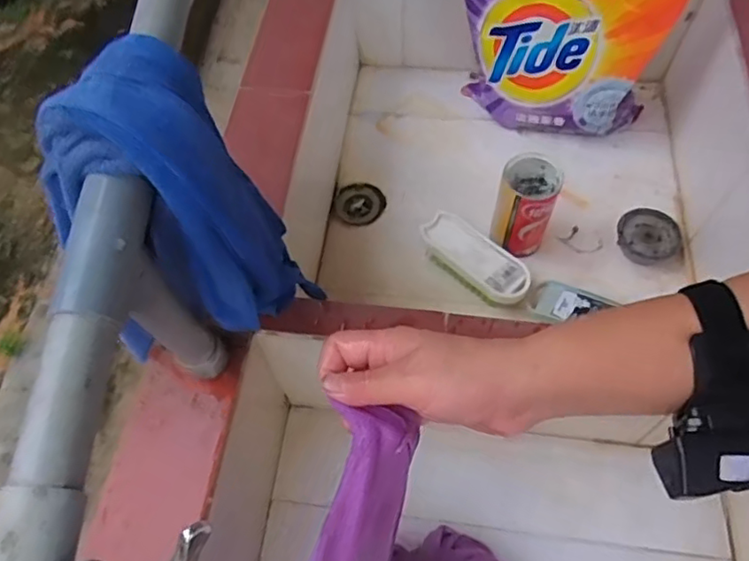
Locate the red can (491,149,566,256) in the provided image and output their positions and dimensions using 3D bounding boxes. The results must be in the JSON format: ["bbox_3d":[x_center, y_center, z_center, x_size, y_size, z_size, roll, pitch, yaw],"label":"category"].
[{"bbox_3d":[0.174,-0.084,0.716,0.063,0.113,0.069,0,60,1],"label":"red can"}]

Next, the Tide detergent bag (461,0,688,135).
[{"bbox_3d":[0.232,-0.301,0.745,0.242,0.265,0.083,10,60,7],"label":"Tide detergent bag"}]

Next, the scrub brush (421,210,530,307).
[{"bbox_3d":[0.118,-0.020,0.721,0.136,0.046,0.054,39,67,21],"label":"scrub brush"}]

